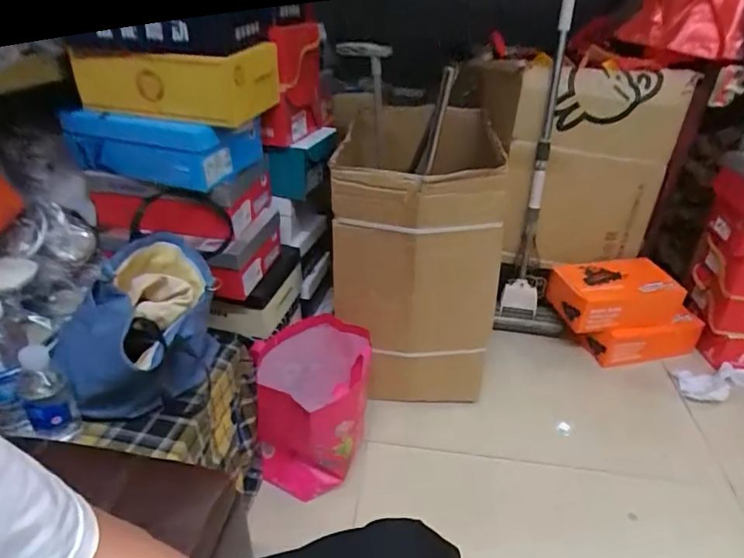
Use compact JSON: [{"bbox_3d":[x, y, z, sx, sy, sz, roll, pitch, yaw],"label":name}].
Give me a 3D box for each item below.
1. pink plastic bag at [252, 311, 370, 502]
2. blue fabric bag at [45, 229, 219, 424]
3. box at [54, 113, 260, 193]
[{"bbox_3d":[-0.128,0.275,1.031,0.222,0.326,0.192,4,31,3],"label":"pink plastic bag"},{"bbox_3d":[-0.385,0.071,0.822,0.218,0.170,0.346,-7,32,-16],"label":"blue fabric bag"},{"bbox_3d":[-0.409,-0.281,0.997,0.354,0.125,0.180,14,33,18],"label":"box"}]

